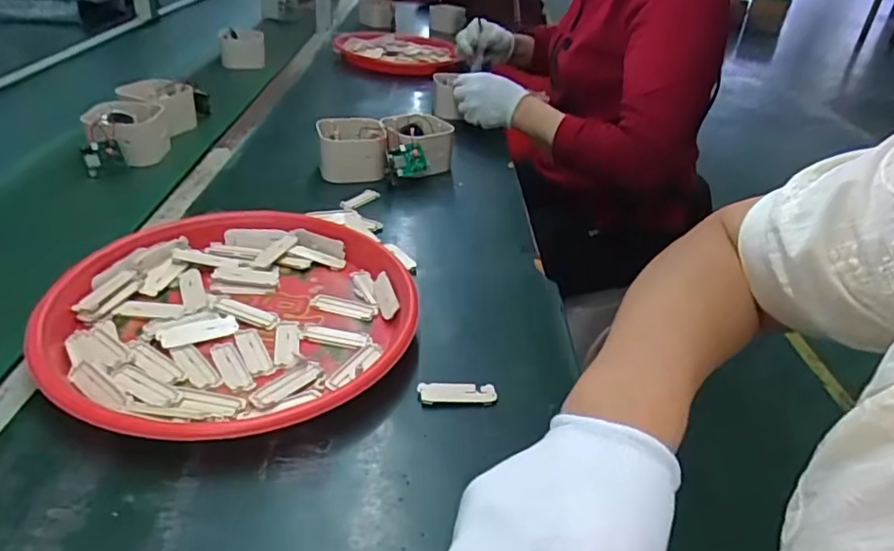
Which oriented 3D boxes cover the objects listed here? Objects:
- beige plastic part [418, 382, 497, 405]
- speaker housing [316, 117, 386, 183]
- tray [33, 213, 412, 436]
[{"bbox_3d":[0.008,0.092,0.459,0.060,0.006,0.020,2,34,-7],"label":"beige plastic part"},{"bbox_3d":[-0.127,-0.168,0.779,0.082,0.062,0.068,-6,35,-16],"label":"speaker housing"},{"bbox_3d":[-0.173,0.031,0.500,0.290,0.035,0.279,4,33,-3],"label":"tray"}]

